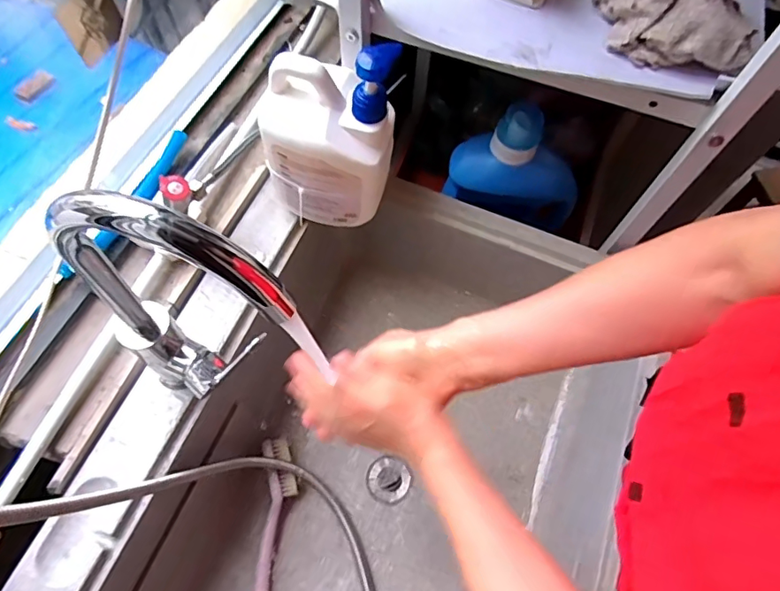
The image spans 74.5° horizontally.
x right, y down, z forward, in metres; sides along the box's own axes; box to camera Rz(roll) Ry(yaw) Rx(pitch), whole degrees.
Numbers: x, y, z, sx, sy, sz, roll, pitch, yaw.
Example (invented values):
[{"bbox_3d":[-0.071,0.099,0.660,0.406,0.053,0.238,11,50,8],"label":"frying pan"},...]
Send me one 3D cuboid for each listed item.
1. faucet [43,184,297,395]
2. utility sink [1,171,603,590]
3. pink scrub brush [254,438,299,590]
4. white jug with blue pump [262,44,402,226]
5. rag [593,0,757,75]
[{"bbox_3d":[-0.159,0.026,0.411,0.183,0.294,0.050,20,65,7],"label":"faucet"},{"bbox_3d":[-0.020,0.211,0.643,0.541,0.221,0.677,21,65,7],"label":"utility sink"},{"bbox_3d":[-0.148,0.302,0.675,0.046,0.033,0.220,-1,65,-3],"label":"pink scrub brush"},{"bbox_3d":[-0.064,-0.187,0.577,0.142,0.197,0.113,6,64,0],"label":"white jug with blue pump"},{"bbox_3d":[0.279,-0.278,0.493,0.146,0.066,0.095,15,65,4],"label":"rag"}]

